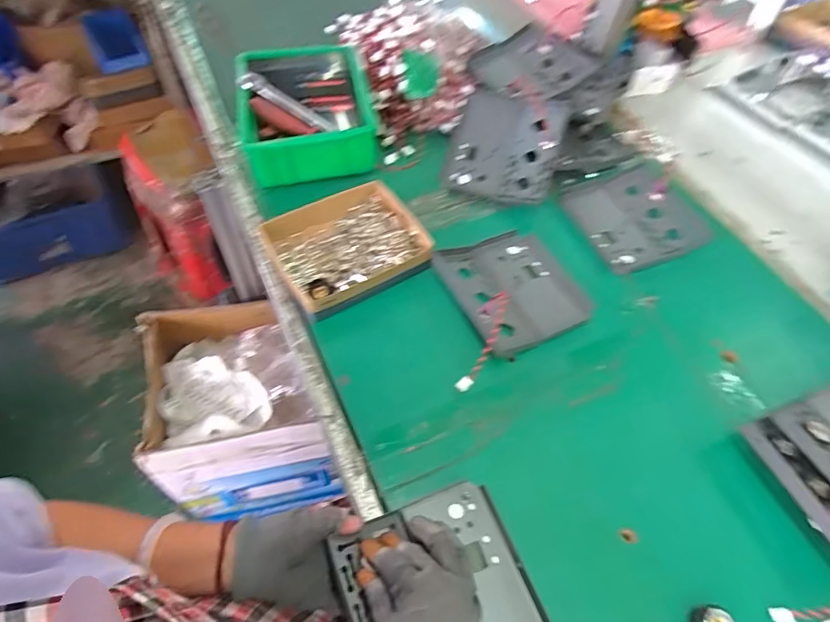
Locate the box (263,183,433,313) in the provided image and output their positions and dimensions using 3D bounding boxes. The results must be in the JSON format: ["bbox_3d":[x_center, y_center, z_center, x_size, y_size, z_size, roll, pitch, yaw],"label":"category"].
[{"bbox_3d":[-0.080,-0.077,0.608,0.180,0.048,0.139,-28,61,-23],"label":"box"}]

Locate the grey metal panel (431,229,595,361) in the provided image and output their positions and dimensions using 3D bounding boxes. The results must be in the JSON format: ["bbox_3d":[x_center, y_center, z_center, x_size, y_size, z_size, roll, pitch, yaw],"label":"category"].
[{"bbox_3d":[0.126,-0.034,0.602,0.157,0.032,0.156,-20,58,-19],"label":"grey metal panel"}]

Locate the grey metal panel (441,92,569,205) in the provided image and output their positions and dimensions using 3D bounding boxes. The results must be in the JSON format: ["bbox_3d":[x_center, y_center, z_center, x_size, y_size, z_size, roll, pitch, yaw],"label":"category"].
[{"bbox_3d":[0.128,-0.242,0.714,0.158,0.021,0.169,14,76,18],"label":"grey metal panel"}]

